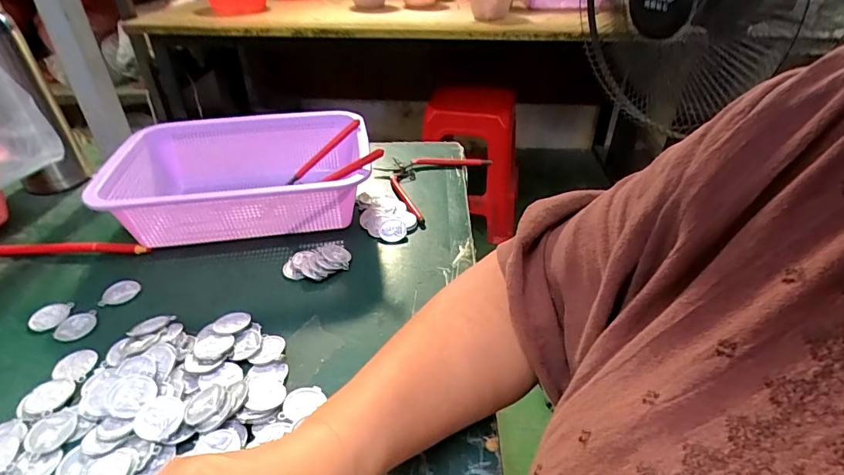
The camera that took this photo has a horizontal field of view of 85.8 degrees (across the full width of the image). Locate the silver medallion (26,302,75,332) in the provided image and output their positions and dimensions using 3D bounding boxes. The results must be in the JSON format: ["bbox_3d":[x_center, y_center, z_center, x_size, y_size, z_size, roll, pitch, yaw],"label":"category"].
[{"bbox_3d":[-0.324,0.068,0.394,0.029,0.004,0.030,0,36,0],"label":"silver medallion"}]

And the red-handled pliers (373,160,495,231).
[{"bbox_3d":[0.000,-0.077,0.583,0.116,0.014,0.170,22,41,27],"label":"red-handled pliers"}]

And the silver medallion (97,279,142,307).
[{"bbox_3d":[-0.279,0.050,0.418,0.034,0.004,0.022,-27,44,-32],"label":"silver medallion"}]

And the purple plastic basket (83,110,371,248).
[{"bbox_3d":[-0.196,-0.064,0.513,0.262,0.078,0.194,-6,36,-7],"label":"purple plastic basket"}]

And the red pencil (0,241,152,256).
[{"bbox_3d":[-0.358,0.011,0.463,0.159,0.015,0.013,-1,36,0],"label":"red pencil"}]

